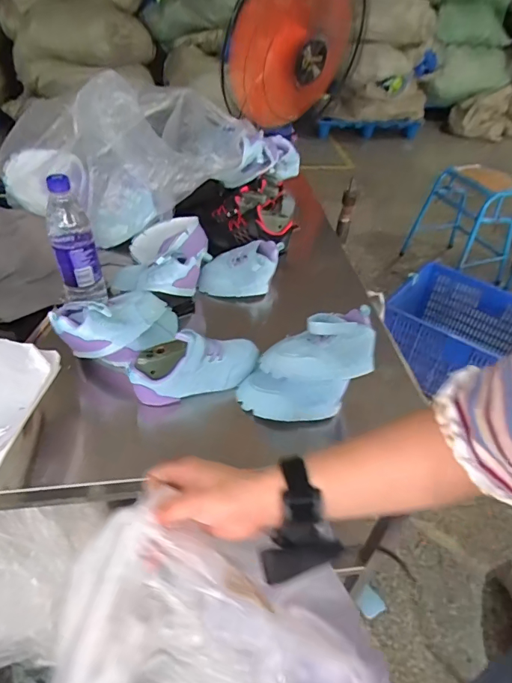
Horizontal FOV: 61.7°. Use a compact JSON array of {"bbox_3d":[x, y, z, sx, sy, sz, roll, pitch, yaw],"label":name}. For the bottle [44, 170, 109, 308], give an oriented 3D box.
[{"bbox_3d":[-0.284,-0.144,0.671,0.068,0.211,0.057,-18,47,-22],"label":"bottle"}]

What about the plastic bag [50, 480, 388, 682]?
[{"bbox_3d":[-0.031,0.272,0.370,0.299,0.193,0.196,-9,44,-13],"label":"plastic bag"}]

